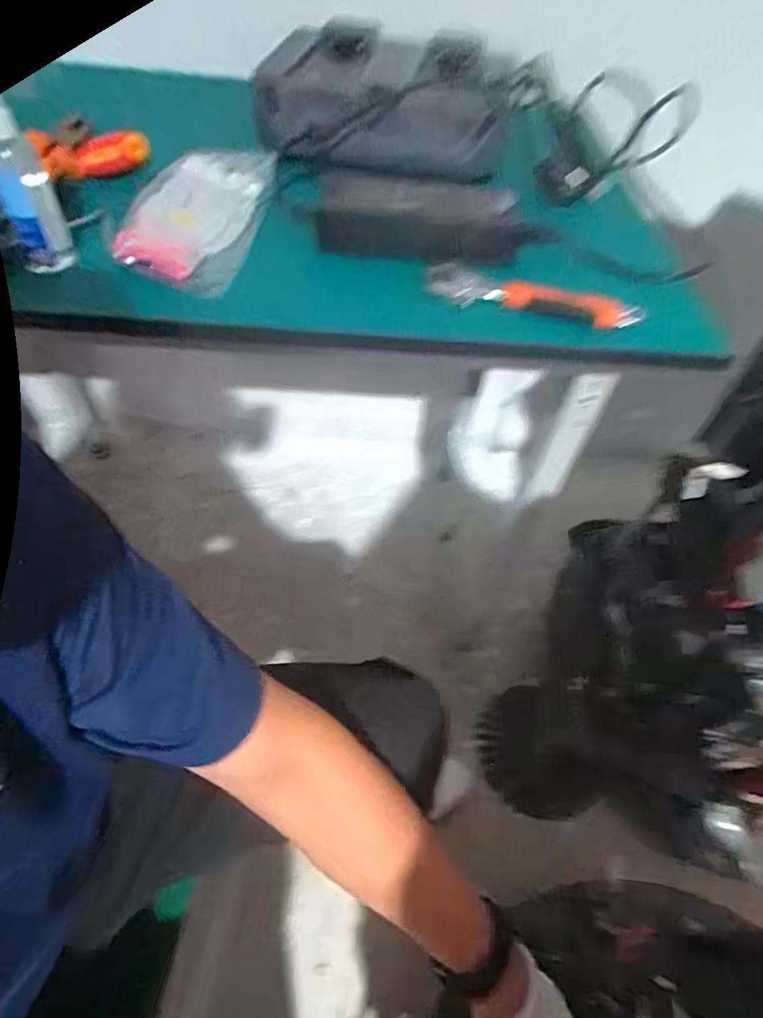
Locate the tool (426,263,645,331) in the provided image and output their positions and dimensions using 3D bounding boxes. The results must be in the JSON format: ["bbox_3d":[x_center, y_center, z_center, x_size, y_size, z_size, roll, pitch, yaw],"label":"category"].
[{"bbox_3d":[0.130,-0.184,0.483,0.183,0.020,0.046,15,53,8],"label":"tool"}]

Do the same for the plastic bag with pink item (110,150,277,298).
[{"bbox_3d":[-0.168,-0.275,0.509,0.117,0.047,0.202,8,52,3],"label":"plastic bag with pink item"}]

